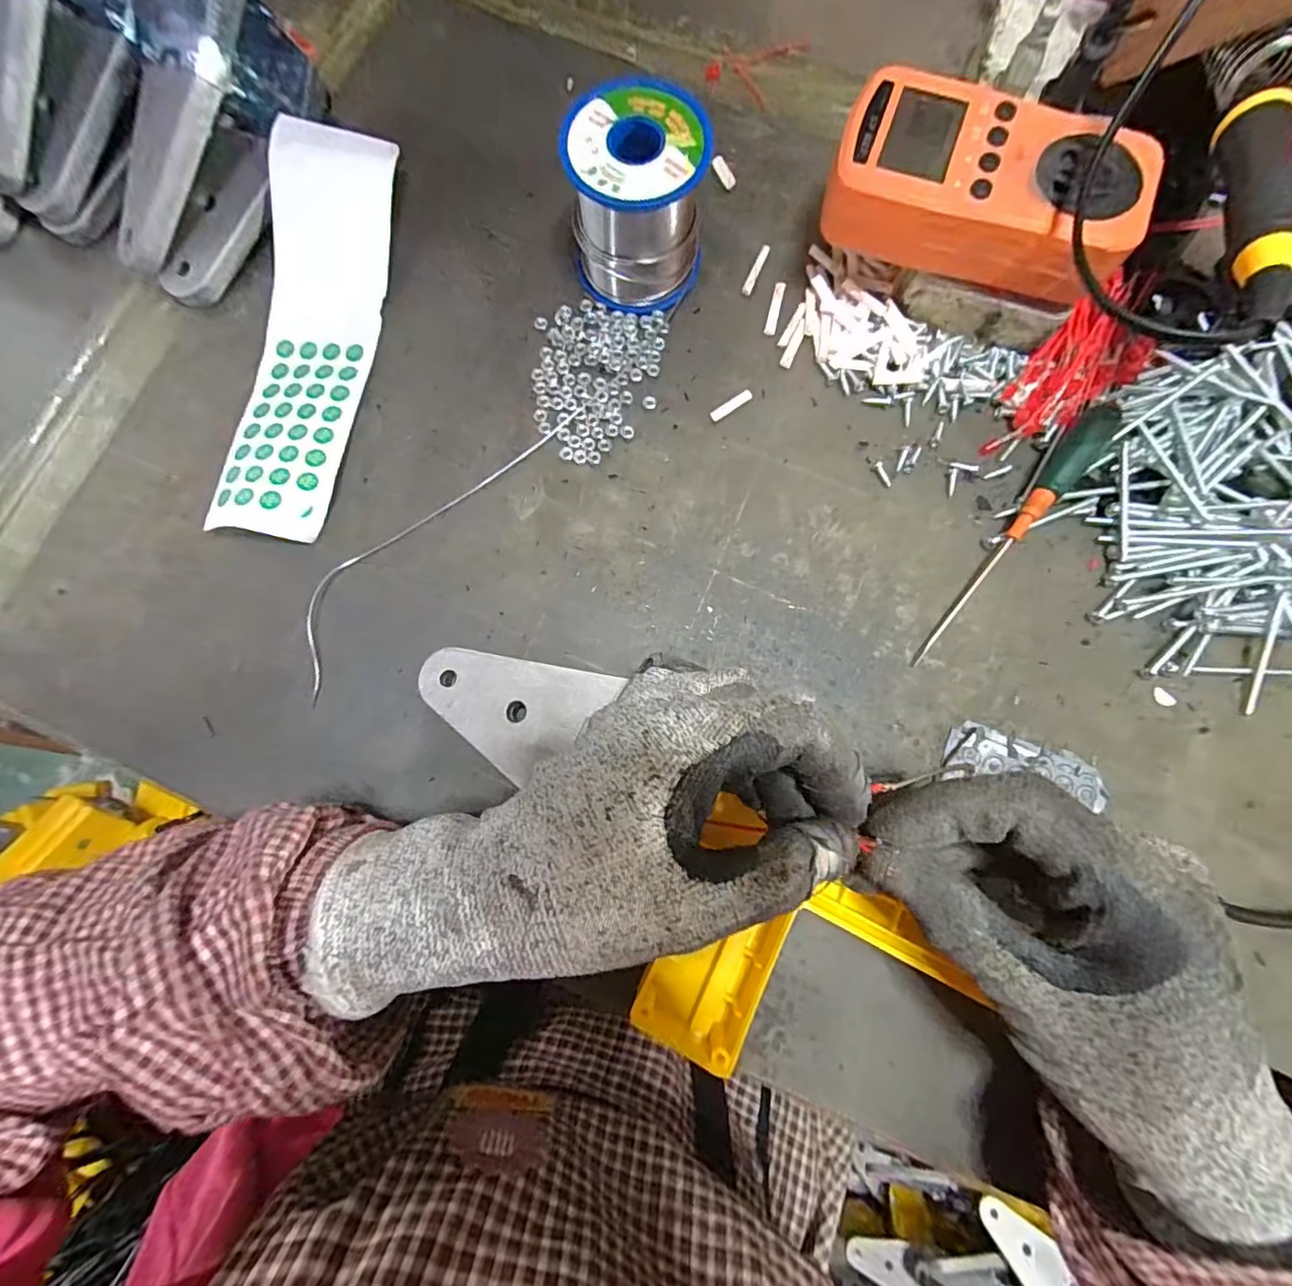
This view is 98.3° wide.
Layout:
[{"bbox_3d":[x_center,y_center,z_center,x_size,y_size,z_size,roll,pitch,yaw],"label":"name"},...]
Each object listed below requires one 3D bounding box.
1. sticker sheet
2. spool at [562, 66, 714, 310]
[{"bbox_3d":[-0.171,-0.155,0.279,0.057,0.030,0.206,7,80,2],"label":"sticker sheet"},{"bbox_3d":[-0.004,-0.214,0.271,0.063,0.063,0.065,0,80,1],"label":"spool"}]

